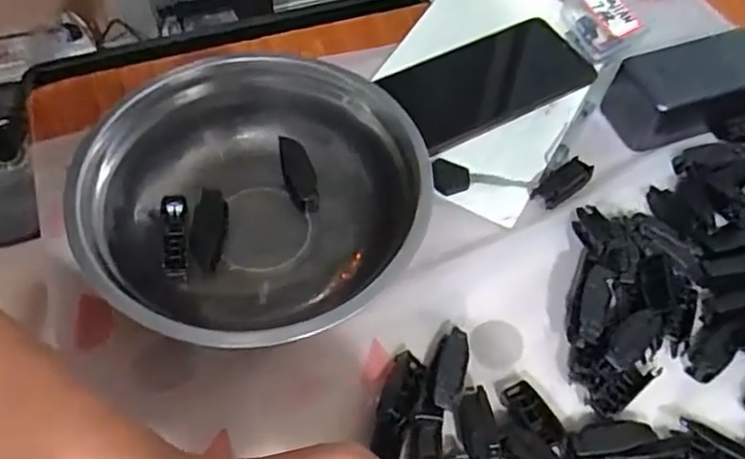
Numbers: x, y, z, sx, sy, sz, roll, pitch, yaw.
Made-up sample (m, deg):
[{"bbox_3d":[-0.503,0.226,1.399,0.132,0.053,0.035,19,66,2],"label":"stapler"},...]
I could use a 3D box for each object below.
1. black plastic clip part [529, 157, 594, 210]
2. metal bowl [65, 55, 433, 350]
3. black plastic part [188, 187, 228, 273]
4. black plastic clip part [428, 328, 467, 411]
[{"bbox_3d":[0.131,-0.032,0.438,0.046,0.008,0.021,-34,65,-22],"label":"black plastic clip part"},{"bbox_3d":[-0.066,-0.022,0.399,0.190,0.072,0.171,10,58,4],"label":"metal bowl"},{"bbox_3d":[-0.106,0.000,0.410,0.022,0.004,0.053,9,77,-12],"label":"black plastic part"},{"bbox_3d":[0.043,0.079,0.365,0.019,0.012,0.048,14,58,6],"label":"black plastic clip part"}]

